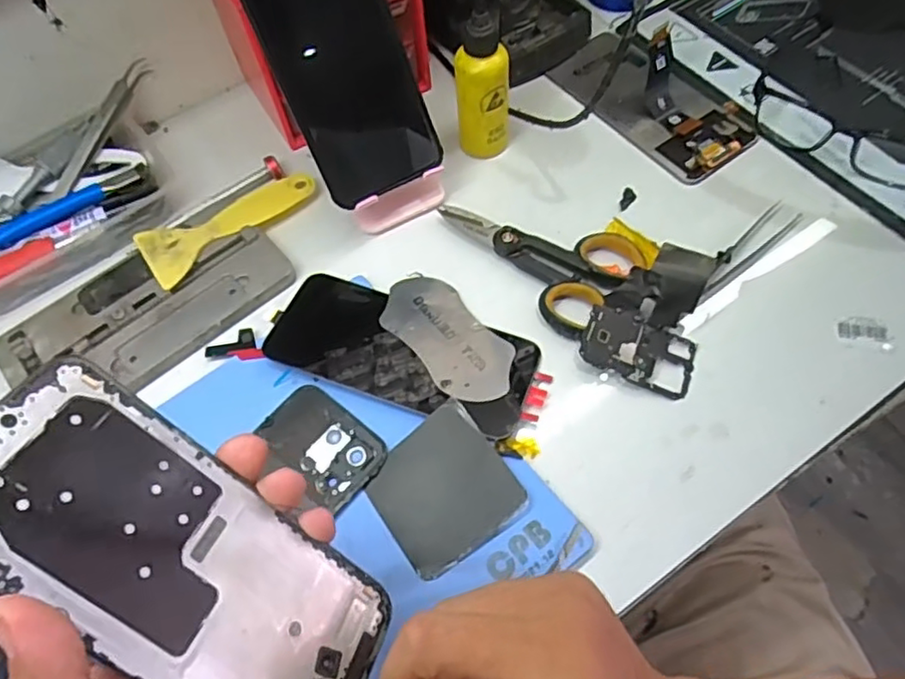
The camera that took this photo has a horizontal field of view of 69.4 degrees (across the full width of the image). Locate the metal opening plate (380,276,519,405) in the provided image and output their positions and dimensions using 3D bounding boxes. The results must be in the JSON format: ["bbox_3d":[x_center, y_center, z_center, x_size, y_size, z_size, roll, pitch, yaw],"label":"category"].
[{"bbox_3d":[-0.003,-0.002,0.403,0.051,0.004,0.100,-32,62,-24],"label":"metal opening plate"}]

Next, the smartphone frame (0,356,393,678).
[{"bbox_3d":[-0.090,0.077,0.224,0.158,0.004,0.071,44,39,-15],"label":"smartphone frame"}]

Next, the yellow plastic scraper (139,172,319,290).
[{"bbox_3d":[-0.151,-0.082,0.450,0.122,0.005,0.049,-32,64,-13],"label":"yellow plastic scraper"}]

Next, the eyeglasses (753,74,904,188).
[{"bbox_3d":[0.297,-0.174,0.454,0.143,0.041,0.125,28,67,18],"label":"eyeglasses"}]

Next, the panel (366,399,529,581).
[{"bbox_3d":[-0.005,0.080,0.356,0.070,0.010,0.071,-33,64,-13],"label":"panel"}]

